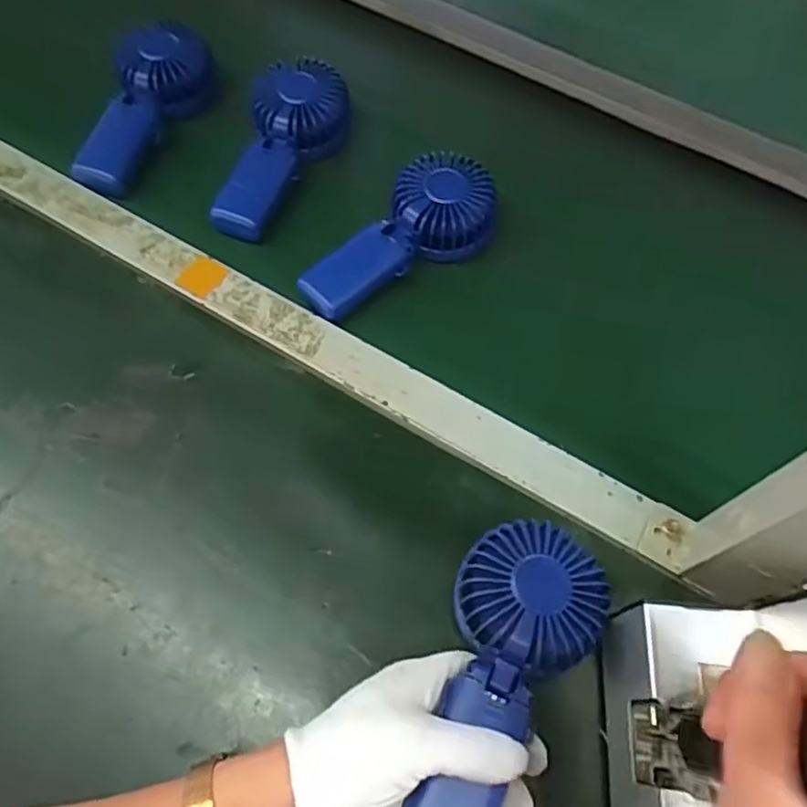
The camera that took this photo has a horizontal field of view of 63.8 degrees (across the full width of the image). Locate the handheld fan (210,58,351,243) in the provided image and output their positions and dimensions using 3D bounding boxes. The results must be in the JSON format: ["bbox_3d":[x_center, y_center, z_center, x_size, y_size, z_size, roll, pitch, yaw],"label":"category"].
[{"bbox_3d":[-0.100,-0.220,0.558,0.081,0.036,0.186,12,64,3],"label":"handheld fan"}]

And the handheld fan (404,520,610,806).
[{"bbox_3d":[0.055,0.152,0.360,0.080,0.031,0.175,22,67,8],"label":"handheld fan"}]

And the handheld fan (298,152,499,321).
[{"bbox_3d":[0.003,-0.131,0.519,0.080,0.037,0.179,39,69,15],"label":"handheld fan"}]

